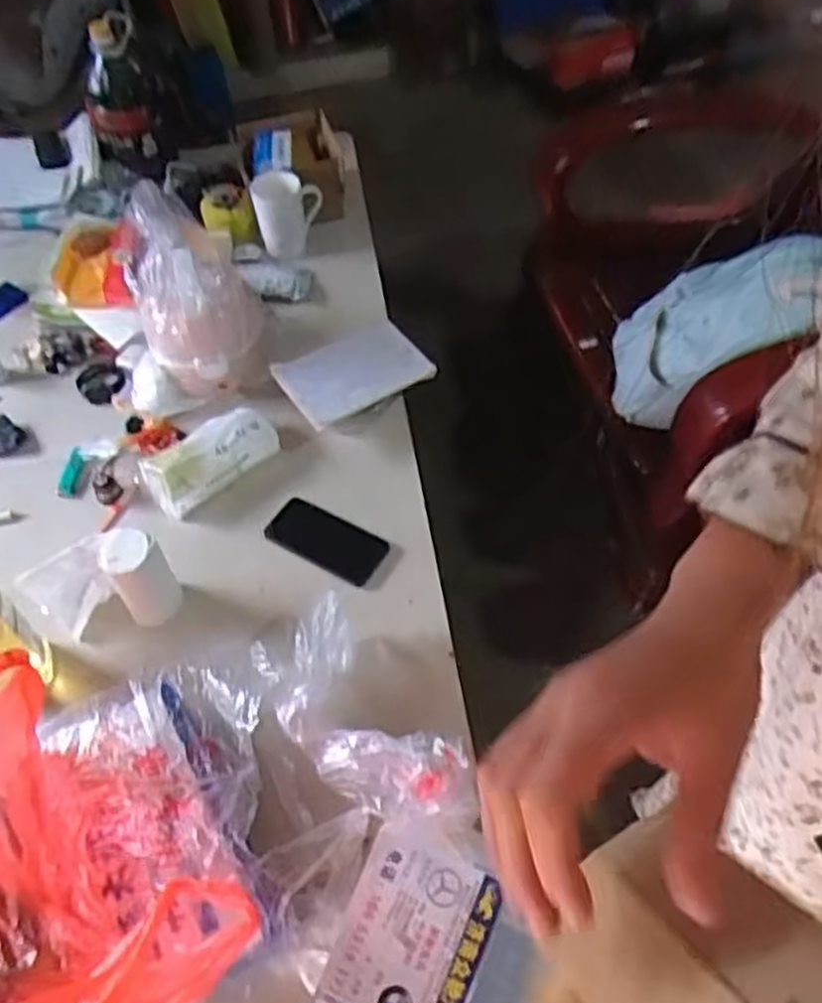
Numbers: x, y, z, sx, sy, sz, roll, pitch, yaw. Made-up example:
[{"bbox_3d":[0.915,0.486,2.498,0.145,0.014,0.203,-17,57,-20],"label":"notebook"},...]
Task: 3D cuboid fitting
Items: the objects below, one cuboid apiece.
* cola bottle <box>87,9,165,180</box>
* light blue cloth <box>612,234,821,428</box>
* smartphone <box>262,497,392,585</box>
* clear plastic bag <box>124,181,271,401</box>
[{"bbox_3d":[-0.450,-0.632,1.246,0.111,0.215,0.095,-17,56,-10],"label":"cola bottle"},{"bbox_3d":[0.447,-0.253,1.173,0.154,0.372,0.195,34,44,-23],"label":"light blue cloth"},{"bbox_3d":[-0.108,0.050,1.024,0.149,0.007,0.092,26,48,10],"label":"smartphone"},{"bbox_3d":[-0.290,-0.278,1.069,0.161,0.281,0.162,-17,56,-10],"label":"clear plastic bag"}]

